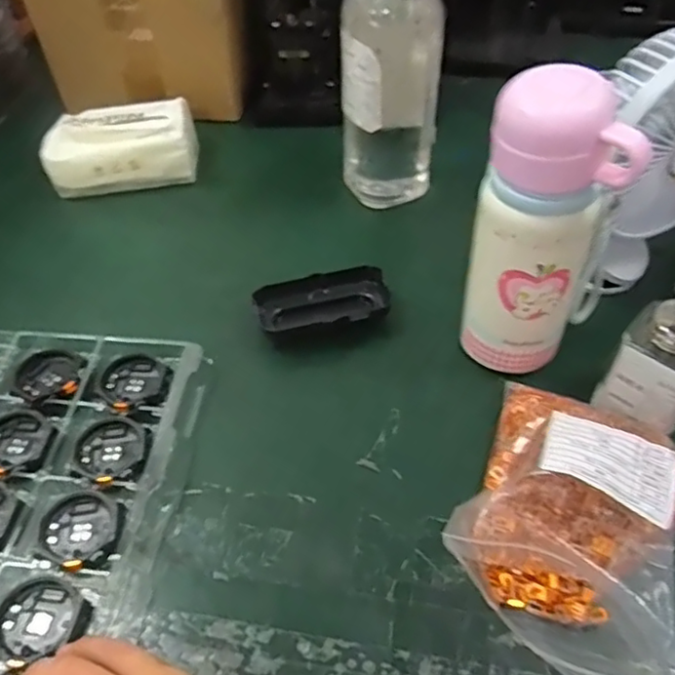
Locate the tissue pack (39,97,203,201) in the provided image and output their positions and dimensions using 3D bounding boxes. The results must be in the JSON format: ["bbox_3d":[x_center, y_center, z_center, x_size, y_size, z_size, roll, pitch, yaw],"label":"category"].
[{"bbox_3d":[-0.222,-0.195,0.663,0.147,0.060,0.082,-10,50,-7],"label":"tissue pack"}]

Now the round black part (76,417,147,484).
[{"bbox_3d":[-0.155,0.078,0.444,0.050,0.011,0.043,32,57,25],"label":"round black part"}]

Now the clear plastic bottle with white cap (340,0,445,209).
[{"bbox_3d":[0.046,-0.219,0.559,0.086,0.237,0.067,3,50,4],"label":"clear plastic bottle with white cap"}]

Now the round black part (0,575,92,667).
[{"bbox_3d":[-0.173,0.162,0.368,0.052,0.010,0.045,30,57,24],"label":"round black part"}]

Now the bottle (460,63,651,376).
[{"bbox_3d":[0.133,-0.060,0.419,0.087,0.210,0.057,13,51,12],"label":"bottle"}]

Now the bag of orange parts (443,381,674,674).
[{"bbox_3d":[0.146,0.108,0.386,0.138,0.049,0.177,24,54,20],"label":"bag of orange parts"}]

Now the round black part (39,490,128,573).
[{"bbox_3d":[-0.161,0.121,0.403,0.053,0.012,0.047,26,55,22],"label":"round black part"}]

